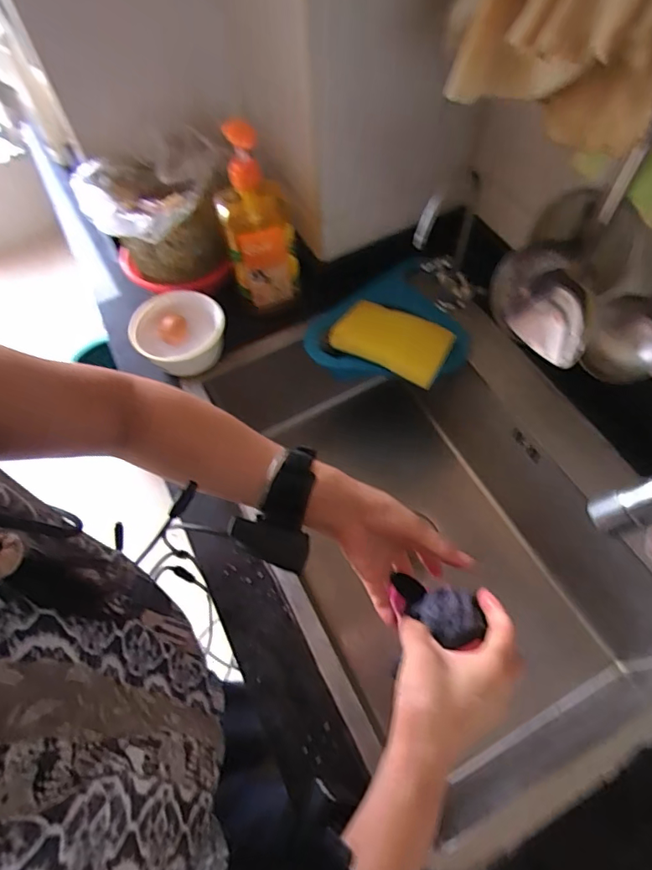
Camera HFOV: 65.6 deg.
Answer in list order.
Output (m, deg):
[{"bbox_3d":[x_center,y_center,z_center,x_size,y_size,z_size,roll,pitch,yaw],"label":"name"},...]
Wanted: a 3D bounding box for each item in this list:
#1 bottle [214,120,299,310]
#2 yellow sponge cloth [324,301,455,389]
[{"bbox_3d":[-0.094,-0.287,0.689,0.093,0.243,0.059,-20,59,-10],"label":"bottle"},{"bbox_3d":[0.095,-0.139,0.720,0.162,0.031,0.101,25,62,18],"label":"yellow sponge cloth"}]

